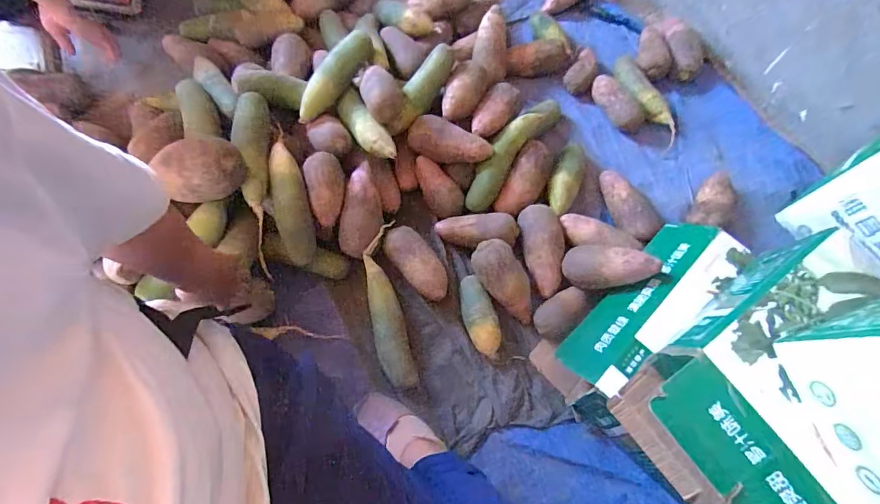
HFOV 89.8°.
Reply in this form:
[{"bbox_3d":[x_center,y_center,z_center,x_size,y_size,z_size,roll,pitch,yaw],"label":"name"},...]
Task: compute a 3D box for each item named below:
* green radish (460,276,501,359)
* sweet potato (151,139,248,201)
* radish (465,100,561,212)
[{"bbox_3d":[0.067,0.107,0.758,0.058,0.044,0.135,-9,66,-7],"label":"green radish"},{"bbox_3d":[-0.354,-0.131,0.660,0.112,0.063,0.086,-19,68,-12],"label":"sweet potato"},{"bbox_3d":[0.149,-0.213,0.851,0.057,0.071,0.305,37,69,12],"label":"radish"}]

